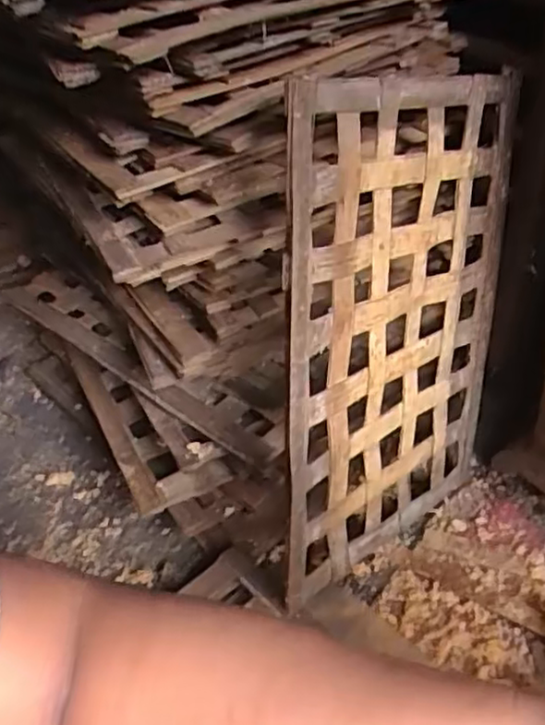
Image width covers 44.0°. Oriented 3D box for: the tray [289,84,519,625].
[{"bbox_3d":[0.139,-0.028,0.725,0.024,0.509,0.354,18,28,41],"label":"tray"}]

